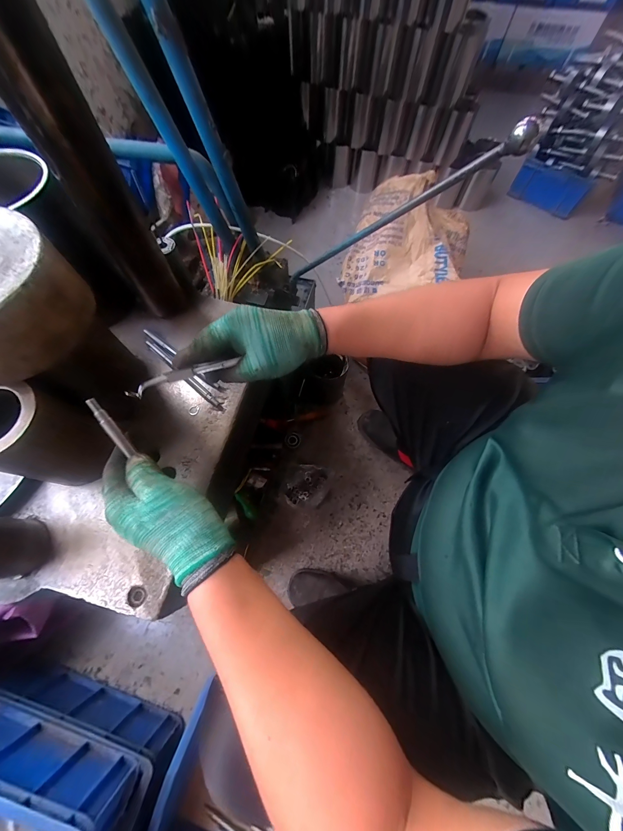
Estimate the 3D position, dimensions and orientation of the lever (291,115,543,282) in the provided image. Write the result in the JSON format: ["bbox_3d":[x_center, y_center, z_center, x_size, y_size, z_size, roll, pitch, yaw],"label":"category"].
[{"bbox_3d":[0.096,-0.289,0.446,0.407,0.027,0.029,0,57,49],"label":"lever"}]

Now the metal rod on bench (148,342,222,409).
[{"bbox_3d":[-0.196,-0.063,0.445,0.170,0.012,0.011,38,72,14],"label":"metal rod on bench"}]

